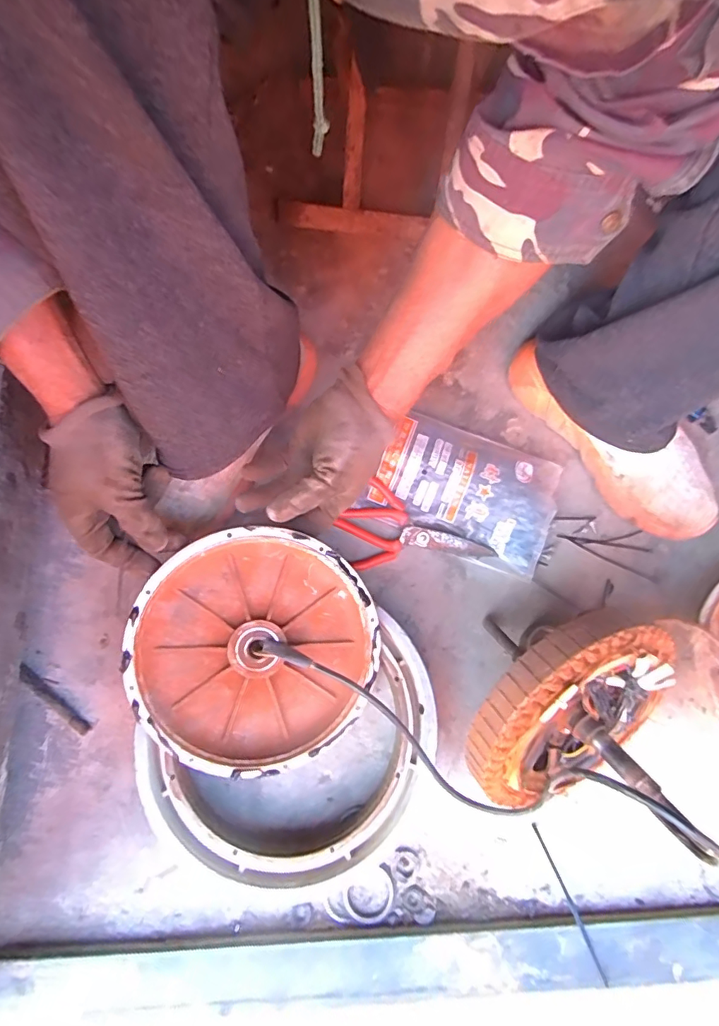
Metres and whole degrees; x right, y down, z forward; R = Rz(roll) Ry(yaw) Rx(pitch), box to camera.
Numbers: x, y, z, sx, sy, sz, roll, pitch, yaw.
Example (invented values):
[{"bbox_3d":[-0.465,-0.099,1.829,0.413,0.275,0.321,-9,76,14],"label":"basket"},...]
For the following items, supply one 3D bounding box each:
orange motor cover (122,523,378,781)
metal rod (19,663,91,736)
[{"bbox_3d":[-0.093,0.122,0.445,0.208,0.030,0.208,30,84,-10],"label":"orange motor cover"},{"bbox_3d":[-0.293,0.178,0.469,0.093,0.009,0.011,39,79,9],"label":"metal rod"}]

